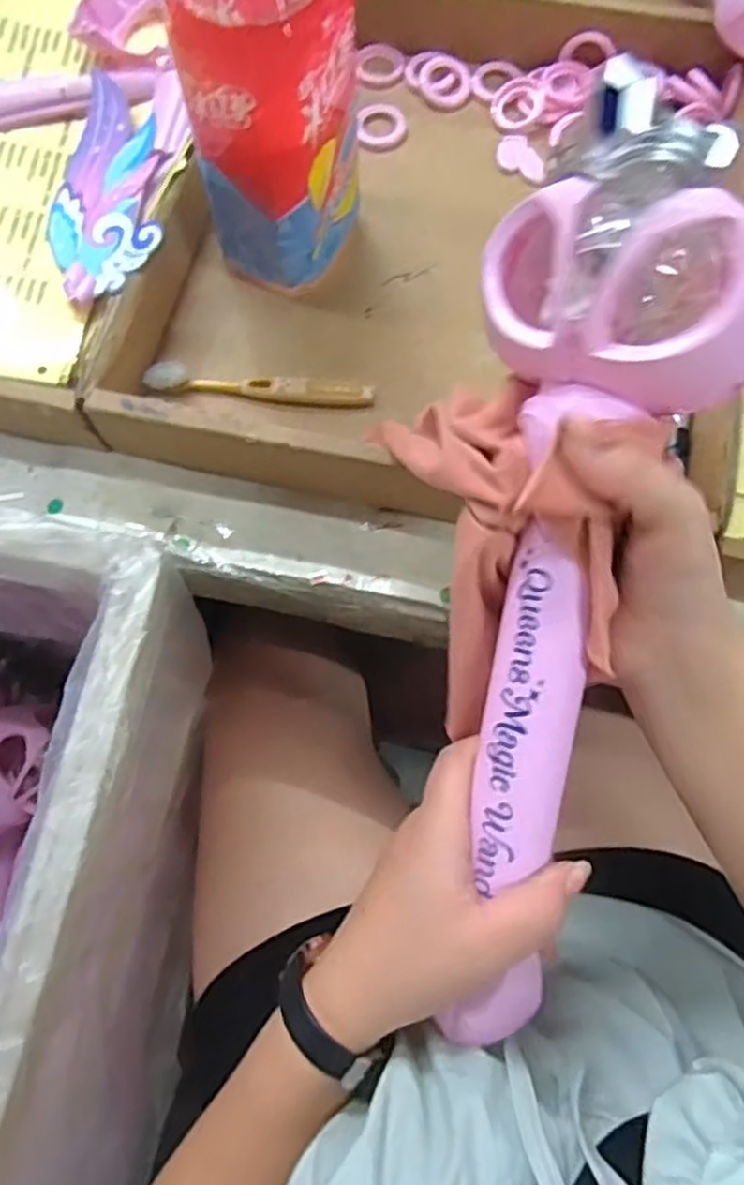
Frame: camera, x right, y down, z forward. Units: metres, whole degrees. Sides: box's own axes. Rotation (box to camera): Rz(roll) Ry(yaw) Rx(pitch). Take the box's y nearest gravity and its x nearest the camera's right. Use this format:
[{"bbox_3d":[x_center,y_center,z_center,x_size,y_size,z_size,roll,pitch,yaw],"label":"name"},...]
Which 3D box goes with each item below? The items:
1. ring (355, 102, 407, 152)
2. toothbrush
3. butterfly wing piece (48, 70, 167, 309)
[{"bbox_3d":[0.007,-0.326,0.522,0.034,0.005,0.041,1,73,1],"label":"ring"},{"bbox_3d":[-0.069,-0.125,0.461,0.137,0.018,0.020,6,73,3],"label":"toothbrush"},{"bbox_3d":[-0.163,-0.250,0.457,0.069,0.010,0.163,-3,73,0],"label":"butterfly wing piece"}]

